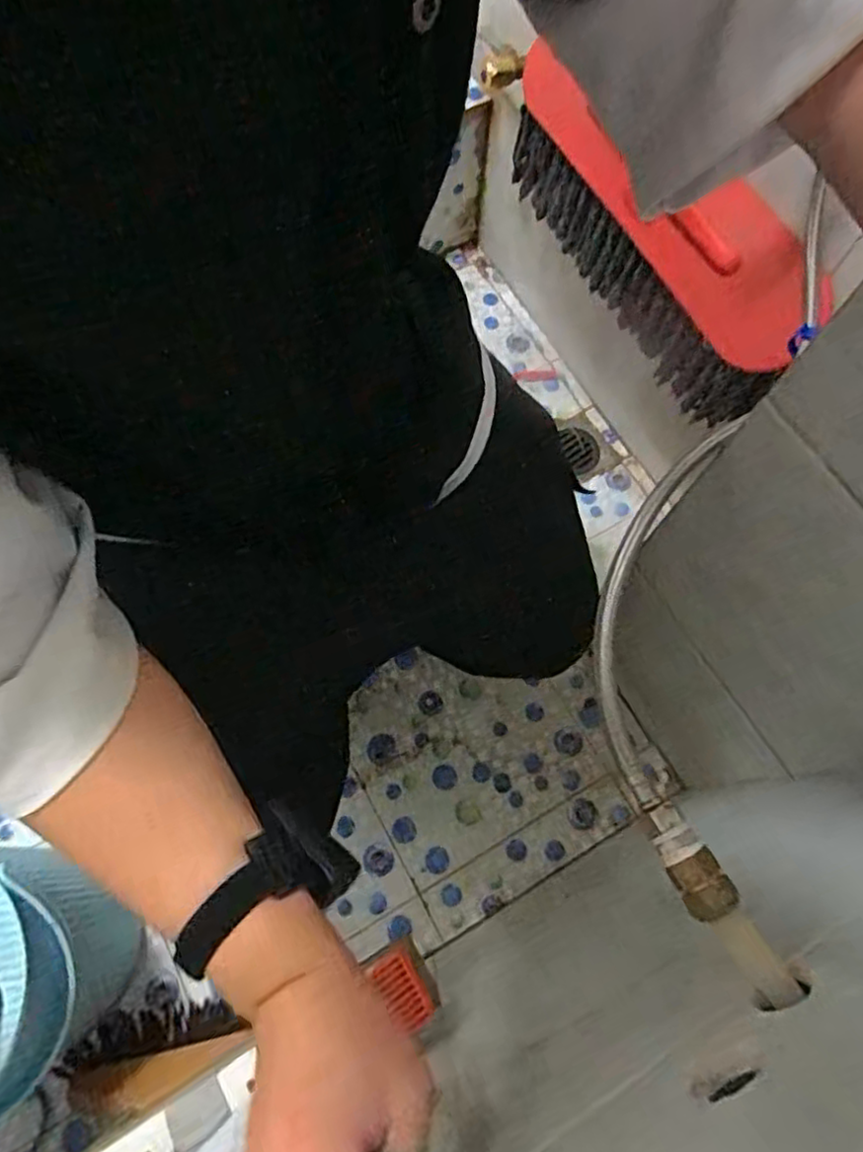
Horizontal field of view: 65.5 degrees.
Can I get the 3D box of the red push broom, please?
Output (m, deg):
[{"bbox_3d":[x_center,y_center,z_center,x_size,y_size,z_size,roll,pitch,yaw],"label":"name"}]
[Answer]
[{"bbox_3d":[0.232,-0.378,0.743,0.052,0.214,0.460,-29,73,-10],"label":"red push broom"}]

